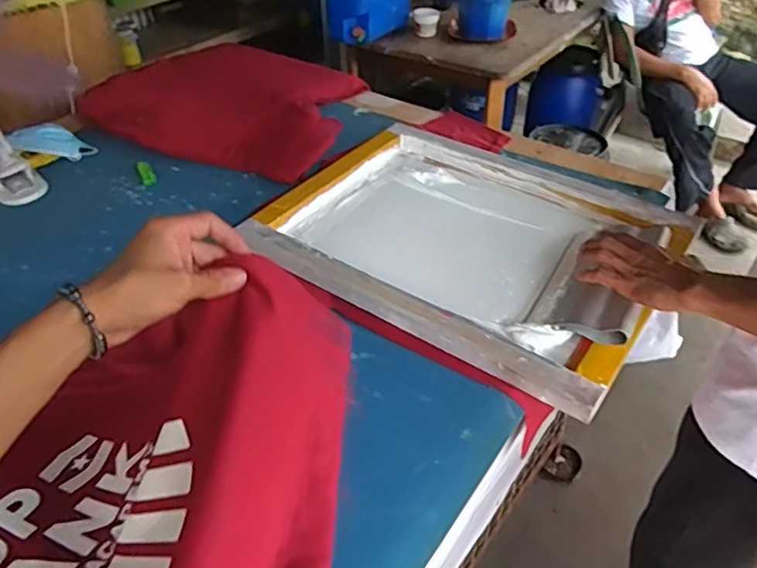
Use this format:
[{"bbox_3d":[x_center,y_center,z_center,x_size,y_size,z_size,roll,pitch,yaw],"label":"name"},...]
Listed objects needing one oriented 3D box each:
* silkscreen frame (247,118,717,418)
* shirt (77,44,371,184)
[{"bbox_3d":[0.140,-0.082,0.989,0.604,0.043,0.476,23,46,27],"label":"silkscreen frame"},{"bbox_3d":[-0.357,-0.435,1.364,0.581,0.072,0.469,14,48,7],"label":"shirt"}]

